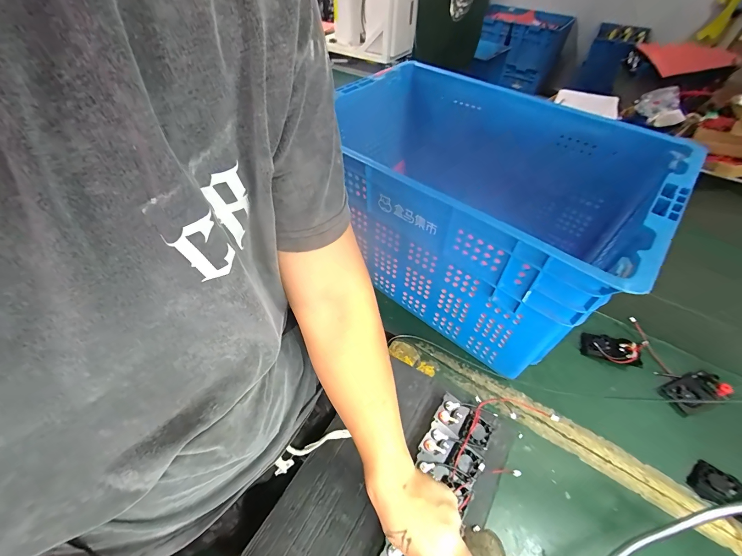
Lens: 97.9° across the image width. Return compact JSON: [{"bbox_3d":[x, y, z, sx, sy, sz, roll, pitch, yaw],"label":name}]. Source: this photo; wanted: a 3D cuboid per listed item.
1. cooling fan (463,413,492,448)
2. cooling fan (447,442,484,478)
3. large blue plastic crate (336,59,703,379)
[{"bbox_3d":[0.167,0.241,0.507,0.037,0.008,0.042,30,57,21],"label":"cooling fan"},{"bbox_3d":[0.140,0.272,0.480,0.042,0.008,0.040,32,58,22],"label":"cooling fan"},{"bbox_3d":[0.193,-0.170,0.649,0.573,0.287,0.423,37,60,25],"label":"large blue plastic crate"}]

